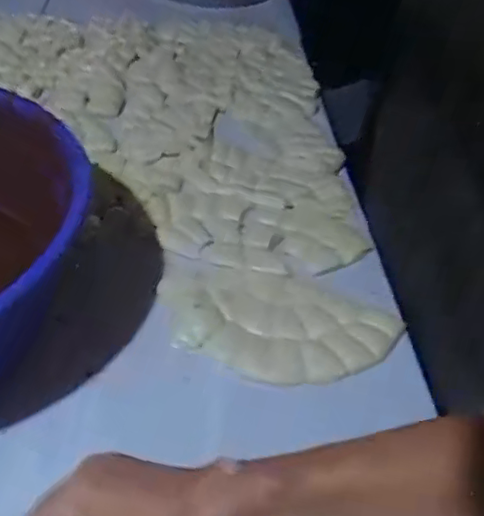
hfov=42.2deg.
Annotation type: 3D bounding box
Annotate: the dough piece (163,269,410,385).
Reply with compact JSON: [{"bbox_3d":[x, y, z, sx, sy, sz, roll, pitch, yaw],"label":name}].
[{"bbox_3d":[0.029,0.067,0.641,0.239,0.024,0.122,18,42,12],"label":"dough piece"}]

